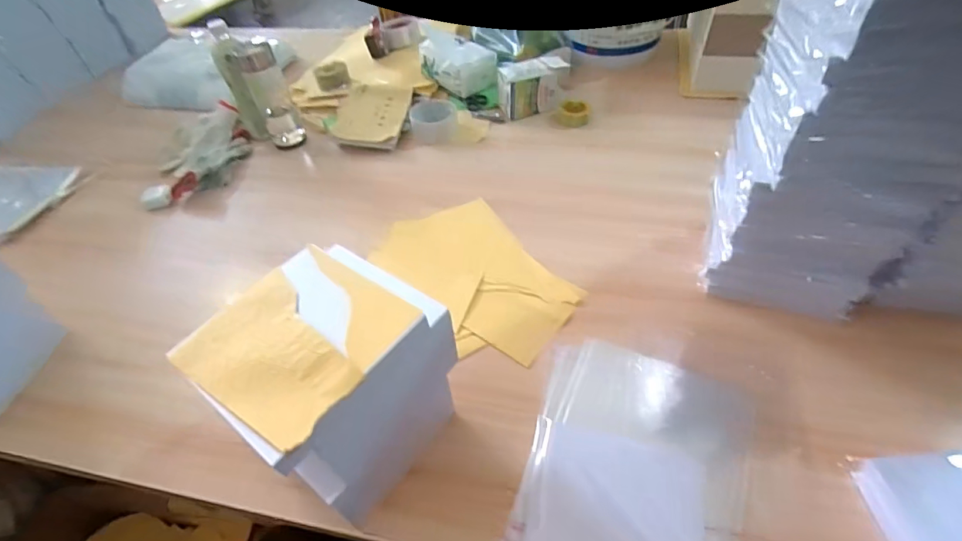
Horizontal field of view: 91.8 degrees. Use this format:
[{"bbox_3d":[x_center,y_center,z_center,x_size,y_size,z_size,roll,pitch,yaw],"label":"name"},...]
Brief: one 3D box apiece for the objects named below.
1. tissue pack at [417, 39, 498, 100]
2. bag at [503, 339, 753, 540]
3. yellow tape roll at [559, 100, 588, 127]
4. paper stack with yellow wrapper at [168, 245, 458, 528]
[{"bbox_3d":[-0.049,-0.449,1.005,0.151,0.105,0.102,31,57,29],"label":"tissue pack"},{"bbox_3d":[0.141,0.219,0.440,0.205,0.032,0.335,11,50,15],"label":"bag"},{"bbox_3d":[0.183,-0.309,0.918,0.057,0.025,0.057,-3,48,3],"label":"yellow tape roll"},{"bbox_3d":[-0.136,0.099,0.436,0.161,0.163,0.176,22,53,23],"label":"paper stack with yellow wrapper"}]

